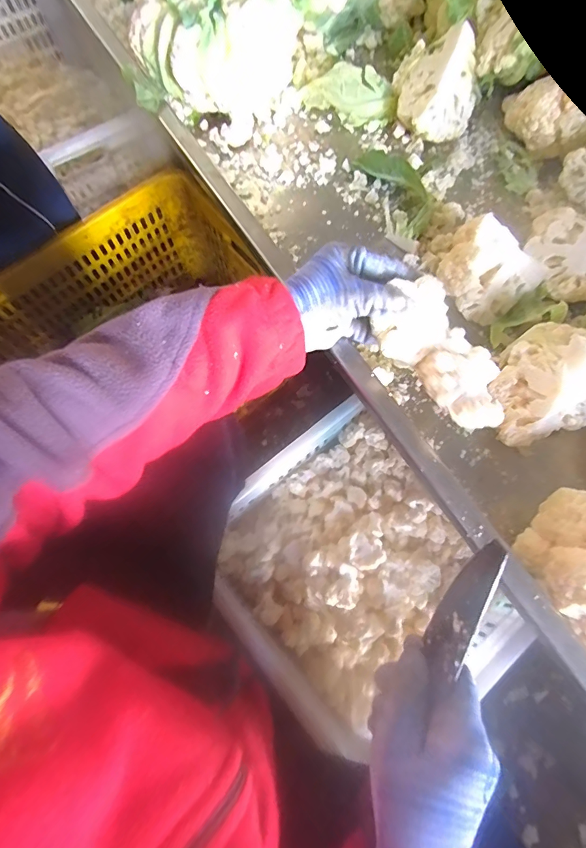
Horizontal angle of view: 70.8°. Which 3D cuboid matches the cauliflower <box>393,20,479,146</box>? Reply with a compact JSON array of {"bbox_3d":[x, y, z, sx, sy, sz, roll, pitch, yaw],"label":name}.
[{"bbox_3d":[0.177,-0.400,0.489,0.099,0.068,0.096,5,72,-1],"label":"cauliflower"}]

